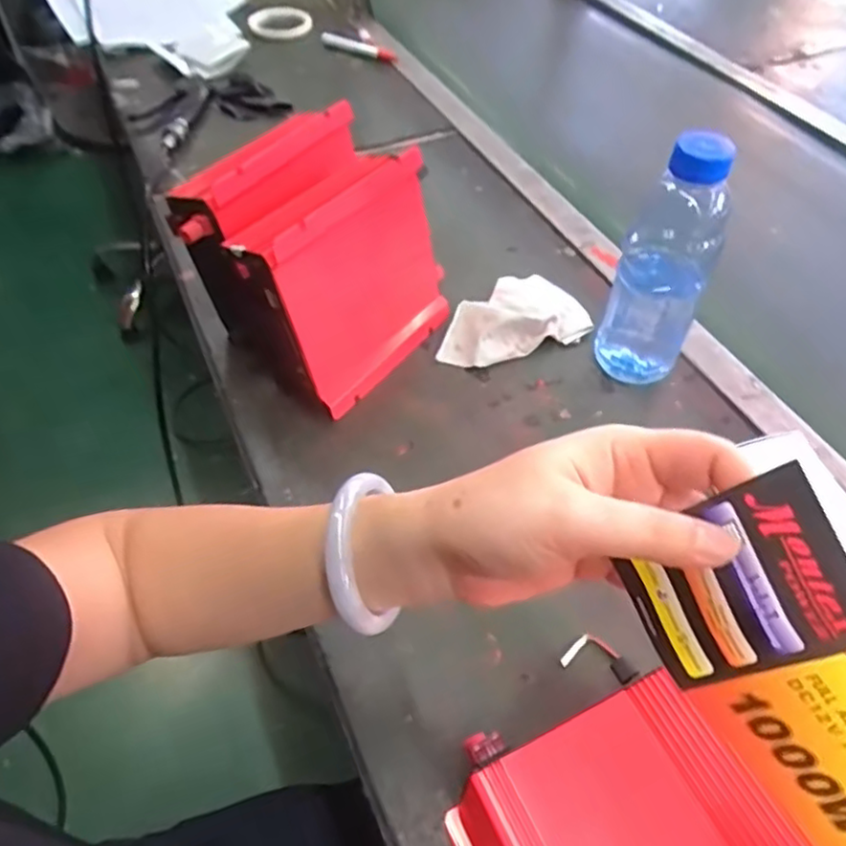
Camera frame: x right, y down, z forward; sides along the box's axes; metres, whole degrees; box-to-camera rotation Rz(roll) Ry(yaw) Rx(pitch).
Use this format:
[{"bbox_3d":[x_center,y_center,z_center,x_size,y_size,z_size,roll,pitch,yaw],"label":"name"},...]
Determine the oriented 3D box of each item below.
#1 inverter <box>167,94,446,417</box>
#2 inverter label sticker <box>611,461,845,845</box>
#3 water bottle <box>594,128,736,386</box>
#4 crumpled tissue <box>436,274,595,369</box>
[{"bbox_3d":[-0.085,-0.142,0.583,0.155,0.168,0.184,32,57,23],"label":"inverter"},{"bbox_3d":[0.136,0.099,0.226,0.016,0.077,0.155,-26,79,-46],"label":"inverter label sticker"},{"bbox_3d":[0.197,-0.130,0.547,0.068,0.211,0.057,16,52,12],"label":"water bottle"},{"bbox_3d":[0.081,-0.109,0.659,0.154,0.021,0.101,-16,53,-13],"label":"crumpled tissue"}]

